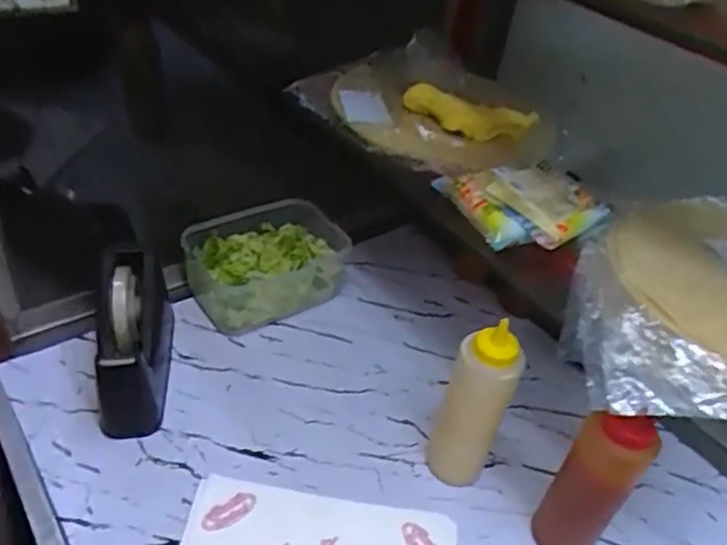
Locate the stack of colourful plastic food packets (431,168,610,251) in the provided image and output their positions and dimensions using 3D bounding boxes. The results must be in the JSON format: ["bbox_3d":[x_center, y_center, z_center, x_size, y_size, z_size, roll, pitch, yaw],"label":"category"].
[{"bbox_3d":[0.140,-0.058,0.550,0.138,0.038,0.111,5,42,-8],"label":"stack of colourful plastic food packets"}]

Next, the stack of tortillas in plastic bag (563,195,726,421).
[{"bbox_3d":[0.296,0.022,0.485,0.263,0.061,0.240,15,41,5],"label":"stack of tortillas in plastic bag"}]

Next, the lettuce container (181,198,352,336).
[{"bbox_3d":[-0.124,-0.012,0.833,0.204,0.088,0.147,-21,47,-31],"label":"lettuce container"}]

